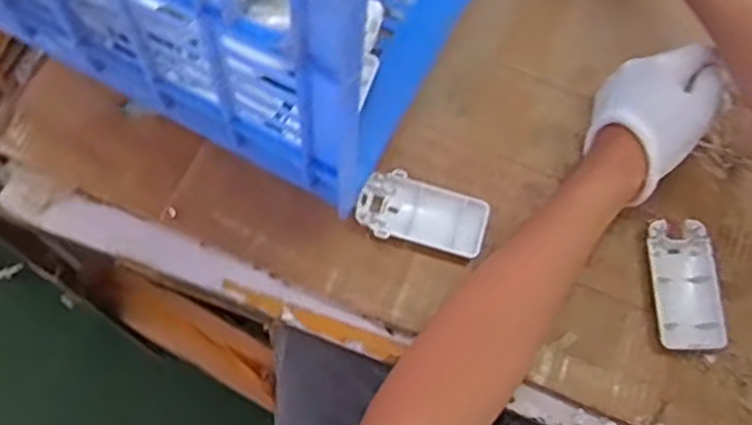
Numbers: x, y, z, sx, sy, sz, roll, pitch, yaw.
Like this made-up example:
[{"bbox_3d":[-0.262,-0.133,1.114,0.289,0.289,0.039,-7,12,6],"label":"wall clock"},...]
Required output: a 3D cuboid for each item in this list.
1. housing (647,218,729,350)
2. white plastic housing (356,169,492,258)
[{"bbox_3d":[0.226,0.052,0.497,0.044,0.014,0.094,-1,69,-3],"label":"housing"},{"bbox_3d":[0.034,0.003,0.513,0.096,0.013,0.051,22,69,6],"label":"white plastic housing"}]

